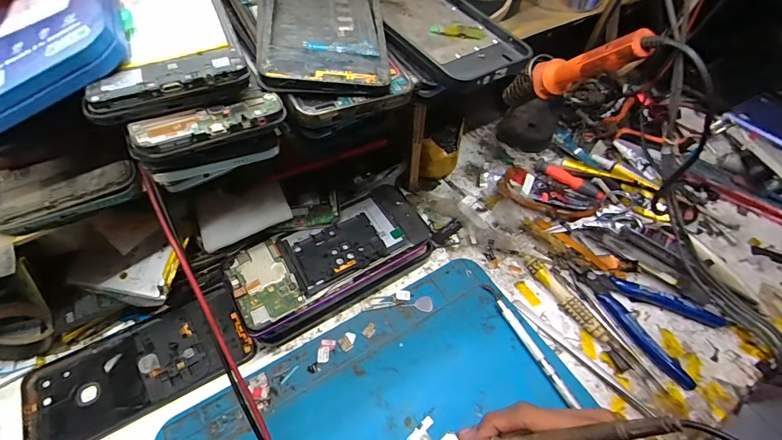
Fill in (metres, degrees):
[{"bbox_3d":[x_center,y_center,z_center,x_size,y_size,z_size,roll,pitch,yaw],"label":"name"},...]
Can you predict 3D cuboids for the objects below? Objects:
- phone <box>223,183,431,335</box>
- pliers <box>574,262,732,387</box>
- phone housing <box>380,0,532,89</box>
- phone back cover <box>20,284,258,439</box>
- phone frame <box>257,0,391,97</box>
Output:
[{"bbox_3d":[-0.049,0.024,0.313,0.162,0.009,0.069,-26,59,-18],"label":"phone"},{"bbox_3d":[0.211,0.080,0.328,0.115,0.010,0.070,32,60,21],"label":"pliers"},{"bbox_3d":[0.026,-0.156,0.290,0.080,0.015,0.174,-26,59,-18],"label":"phone housing"},{"bbox_3d":[-0.199,0.116,0.306,0.162,0.006,0.075,-24,58,-17],"label":"phone back cover"},{"bbox_3d":[-0.045,-0.140,0.244,0.076,0.014,0.153,-5,55,-4],"label":"phone frame"}]

